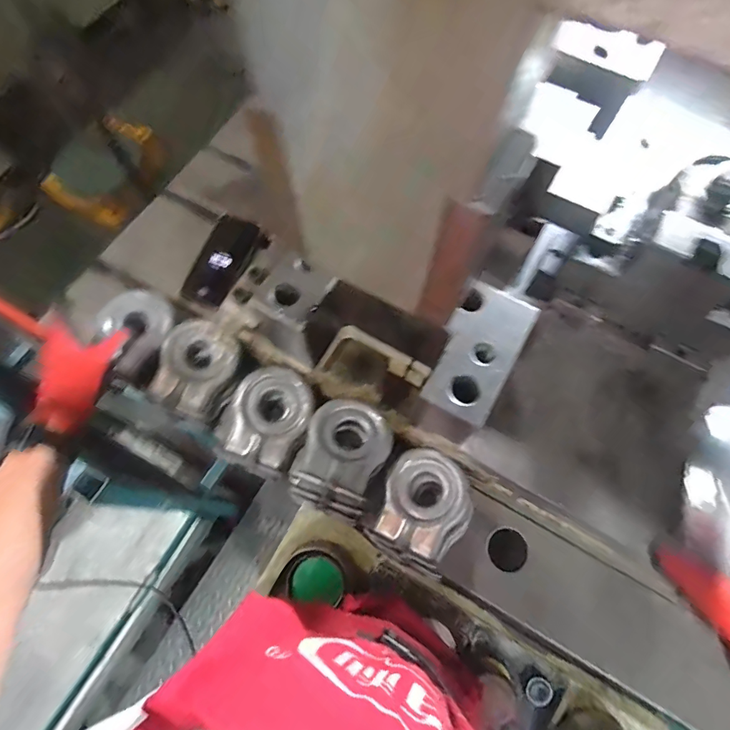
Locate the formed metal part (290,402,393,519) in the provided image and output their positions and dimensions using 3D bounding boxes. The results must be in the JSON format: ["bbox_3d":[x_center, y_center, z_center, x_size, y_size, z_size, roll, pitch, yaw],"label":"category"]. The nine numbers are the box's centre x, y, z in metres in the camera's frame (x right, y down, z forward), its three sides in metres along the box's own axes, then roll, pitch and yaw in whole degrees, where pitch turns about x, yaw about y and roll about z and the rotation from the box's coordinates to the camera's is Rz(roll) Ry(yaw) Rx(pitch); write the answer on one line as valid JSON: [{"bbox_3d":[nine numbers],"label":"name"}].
[{"bbox_3d":[-0.026,0.096,0.492,0.100,0.050,0.133,21,70,7],"label":"formed metal part"}]

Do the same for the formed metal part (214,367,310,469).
[{"bbox_3d":[-0.122,0.063,0.534,0.096,0.050,0.117,29,71,10],"label":"formed metal part"}]

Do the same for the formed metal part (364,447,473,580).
[{"bbox_3d":[0.073,0.171,0.502,0.109,0.053,0.119,25,71,8],"label":"formed metal part"}]

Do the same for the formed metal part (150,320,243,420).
[{"bbox_3d":[-0.222,0.000,0.552,0.097,0.055,0.113,27,71,9],"label":"formed metal part"}]

